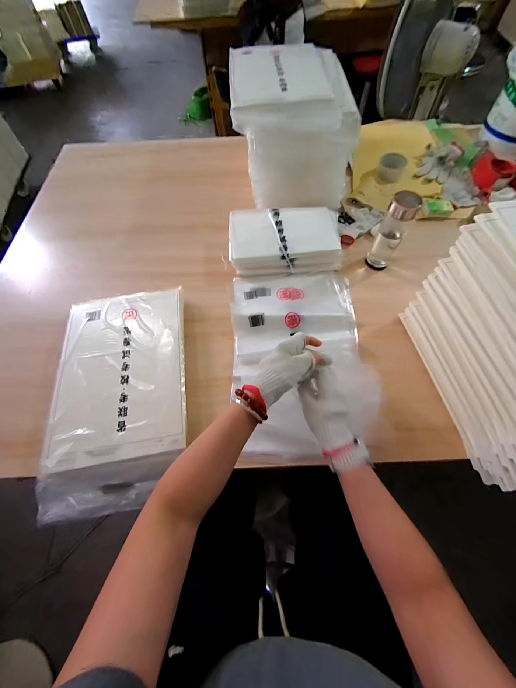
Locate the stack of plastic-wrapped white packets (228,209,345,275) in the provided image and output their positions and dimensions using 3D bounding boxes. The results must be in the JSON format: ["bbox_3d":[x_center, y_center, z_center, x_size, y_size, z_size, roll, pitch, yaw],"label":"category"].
[{"bbox_3d":[0.073,-0.292,0.740,0.305,0.071,0.197,-2,64,-1],"label":"stack of plastic-wrapped white packets"}]

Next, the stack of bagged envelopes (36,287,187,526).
[{"bbox_3d":[-0.301,0.093,0.576,0.284,0.054,0.485,-8,64,-4],"label":"stack of bagged envelopes"}]

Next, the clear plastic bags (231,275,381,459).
[{"bbox_3d":[0.098,0.012,0.608,0.307,0.039,0.451,-3,64,-1],"label":"clear plastic bags"}]

